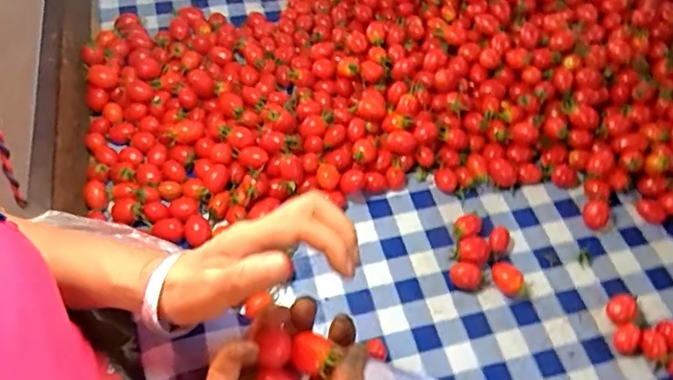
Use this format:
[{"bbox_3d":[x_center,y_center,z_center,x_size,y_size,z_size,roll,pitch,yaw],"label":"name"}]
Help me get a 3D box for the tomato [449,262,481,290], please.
[{"bbox_3d":[0.124,0.084,0.524,0.028,0.018,0.021,25,56,18],"label":"tomato"}]

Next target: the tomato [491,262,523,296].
[{"bbox_3d":[0.165,0.086,0.522,0.020,0.022,0.032,-22,55,-16],"label":"tomato"}]

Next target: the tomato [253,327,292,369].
[{"bbox_3d":[-0.038,0.094,0.323,0.021,0.018,0.017,-9,53,-7],"label":"tomato"}]

